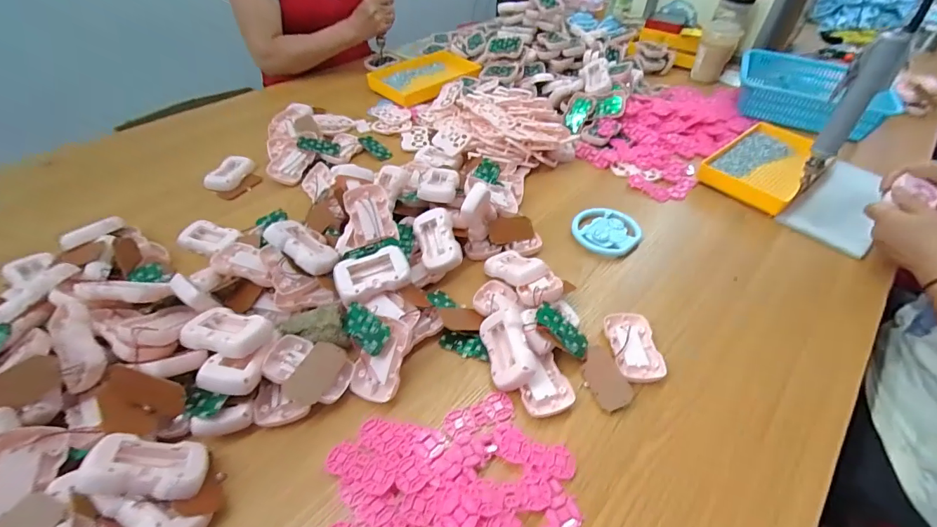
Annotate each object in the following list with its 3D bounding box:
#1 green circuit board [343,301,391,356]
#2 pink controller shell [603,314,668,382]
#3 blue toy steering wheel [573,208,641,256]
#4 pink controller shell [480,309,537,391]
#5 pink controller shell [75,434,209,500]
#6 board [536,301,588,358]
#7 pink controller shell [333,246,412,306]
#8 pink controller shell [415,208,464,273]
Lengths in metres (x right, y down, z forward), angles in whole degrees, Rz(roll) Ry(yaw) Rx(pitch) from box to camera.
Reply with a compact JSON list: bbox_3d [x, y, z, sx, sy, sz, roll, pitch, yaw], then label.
[{"bbox_3d":[-0.115,0.071,0.455,0.069,0.005,0.037,34,96,32],"label":"green circuit board"},{"bbox_3d":[0.198,0.098,0.493,0.055,0.010,0.088,-1,46,-3],"label":"pink controller shell"},{"bbox_3d":[0.211,-0.049,0.634,0.097,0.012,0.094,1,46,-1],"label":"blue toy steering wheel"},{"bbox_3d":[0.043,0.096,0.463,0.051,0.023,0.086,-37,49,24],"label":"pink controller shell"},{"bbox_3d":[-0.271,0.173,0.349,0.085,0.023,0.044,25,37,-30],"label":"pink controller shell"},{"bbox_3d":[0.111,0.078,0.480,0.075,0.009,0.035,42,52,-4],"label":"board"},{"bbox_3d":[-0.116,0.012,0.495,0.086,0.022,0.056,-24,72,-18],"label":"pink controller shell"},{"bbox_3d":[-0.042,-0.033,0.555,0.052,0.016,0.084,-22,73,8],"label":"pink controller shell"}]

